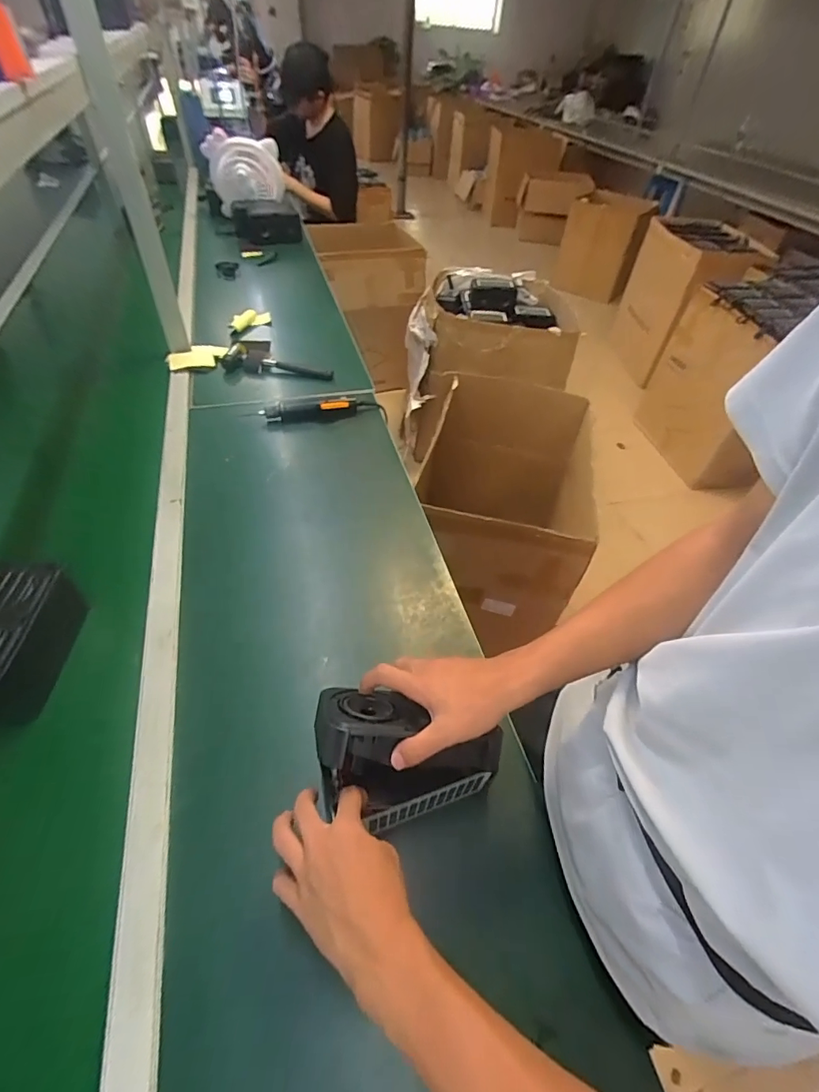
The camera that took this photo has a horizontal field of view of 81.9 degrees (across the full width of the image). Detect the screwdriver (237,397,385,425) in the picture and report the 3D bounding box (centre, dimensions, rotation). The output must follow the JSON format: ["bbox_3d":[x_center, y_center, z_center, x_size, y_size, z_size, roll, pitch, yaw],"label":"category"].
[{"bbox_3d":[-0.198,-0.289,1.018,0.295,0.042,0.053,-9,50,-12],"label":"screwdriver"}]

